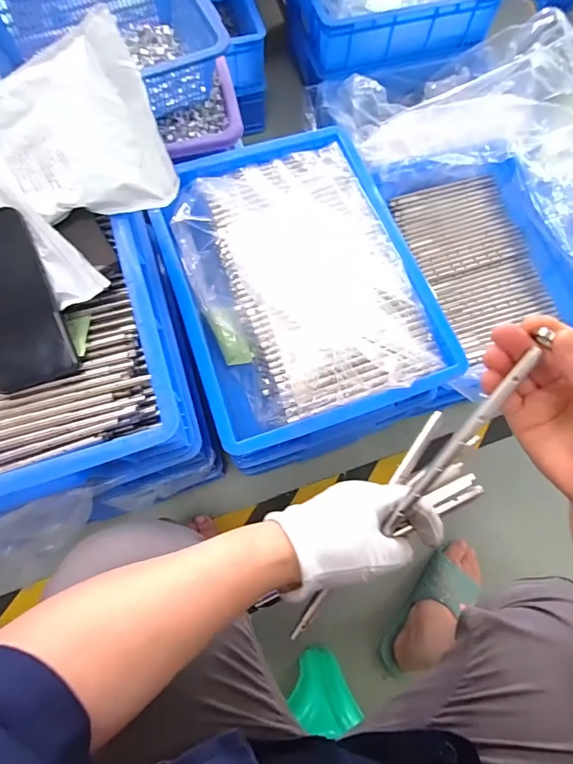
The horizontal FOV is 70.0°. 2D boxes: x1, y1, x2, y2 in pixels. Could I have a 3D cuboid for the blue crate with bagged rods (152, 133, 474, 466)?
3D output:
[{"bbox_3d":[0.005,-0.142,0.560,0.302,0.120,0.423,-18,73,-7],"label":"blue crate with bagged rods"}]

